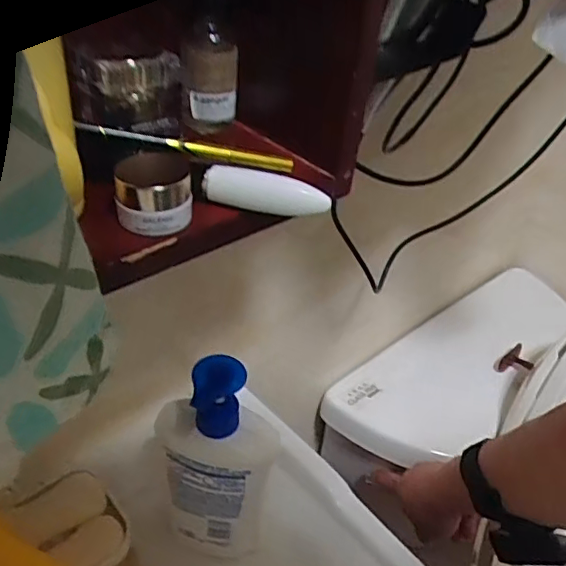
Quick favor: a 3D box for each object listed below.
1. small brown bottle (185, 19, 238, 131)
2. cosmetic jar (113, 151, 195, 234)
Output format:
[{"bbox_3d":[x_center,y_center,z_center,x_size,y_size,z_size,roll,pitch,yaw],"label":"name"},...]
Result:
[{"bbox_3d":[-0.043,-0.128,0.352,0.030,0.061,0.025,4,38,-3],"label":"small brown bottle"},{"bbox_3d":[-0.061,-0.043,0.271,0.034,0.025,0.035,4,38,-3],"label":"cosmetic jar"}]

